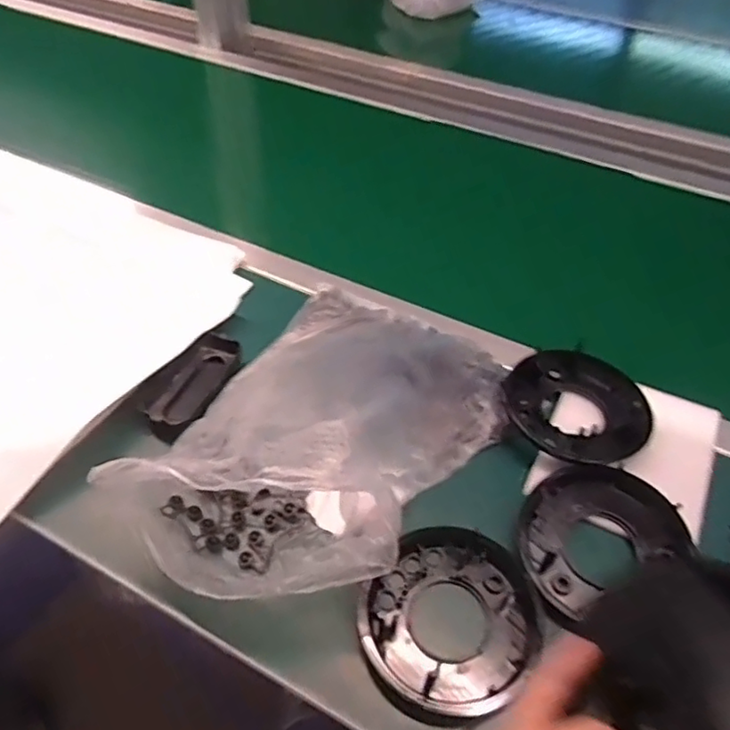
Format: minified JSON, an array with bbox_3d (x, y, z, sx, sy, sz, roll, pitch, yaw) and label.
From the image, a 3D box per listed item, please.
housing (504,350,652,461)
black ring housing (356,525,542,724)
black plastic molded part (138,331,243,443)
[{"bbox_3d":[0.194,0.034,0.572,0.122,0.018,0.127,-22,53,-20],"label":"housing"},{"bbox_3d":[0.062,0.185,0.454,0.121,0.022,0.128,1,48,-1],"label":"black ring housing"},{"bbox_3d":[-0.163,0.016,0.590,0.062,0.017,0.115,27,53,21],"label":"black plastic molded part"}]

